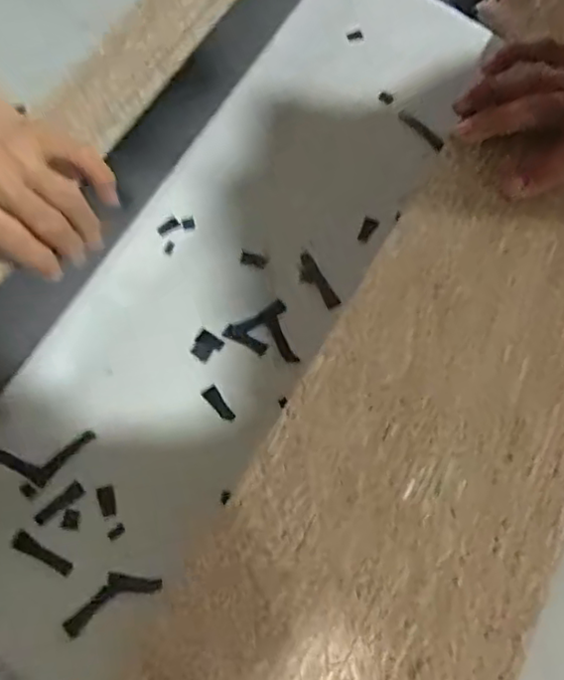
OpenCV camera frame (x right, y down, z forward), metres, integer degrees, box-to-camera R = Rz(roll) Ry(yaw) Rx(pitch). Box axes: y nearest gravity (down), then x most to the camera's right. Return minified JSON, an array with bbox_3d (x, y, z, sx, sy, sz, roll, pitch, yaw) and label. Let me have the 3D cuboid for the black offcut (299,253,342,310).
[{"bbox_3d":[0.027,-0.045,0.511,0.019,0.004,0.048,-33,84,-16],"label":"black offcut"}]

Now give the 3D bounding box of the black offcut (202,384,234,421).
[{"bbox_3d":[-0.045,0.046,0.467,0.011,0.004,0.029,-37,71,-17],"label":"black offcut"}]

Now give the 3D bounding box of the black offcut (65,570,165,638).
[{"bbox_3d":[-0.107,0.159,0.403,0.061,0.004,0.023,-26,68,-13],"label":"black offcut"}]

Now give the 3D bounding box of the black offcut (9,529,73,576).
[{"bbox_3d":[-0.152,0.135,0.409,0.043,0.004,0.011,27,66,11],"label":"black offcut"}]

